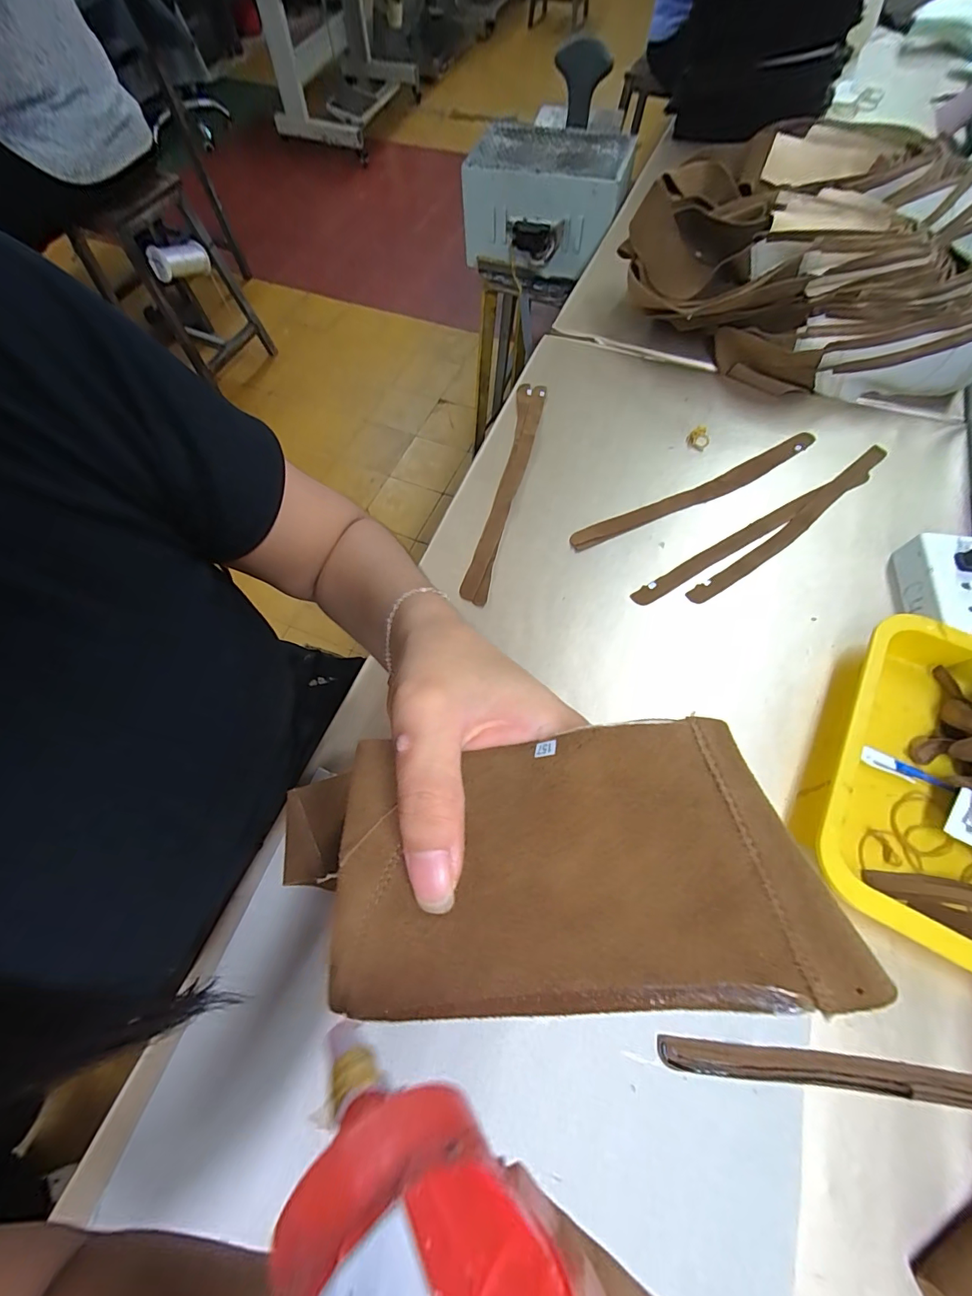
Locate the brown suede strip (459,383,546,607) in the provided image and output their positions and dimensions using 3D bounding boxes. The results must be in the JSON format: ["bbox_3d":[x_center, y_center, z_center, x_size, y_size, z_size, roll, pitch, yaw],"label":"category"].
[{"bbox_3d":[0.025,-0.189,0.515,0.033,0.009,0.322,13,66,2],"label":"brown suede strip"}]

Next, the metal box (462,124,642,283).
[{"bbox_3d":[0.120,-0.916,0.924,0.310,0.156,0.224,16,67,9],"label":"metal box"}]

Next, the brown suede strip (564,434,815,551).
[{"bbox_3d":[0.237,-0.174,0.501,0.317,0.004,0.028,-25,67,-9],"label":"brown suede strip"}]

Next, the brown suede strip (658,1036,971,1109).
[{"bbox_3d":[0.276,0.285,0.293,0.316,0.007,0.019,5,66,4],"label":"brown suede strip"}]

